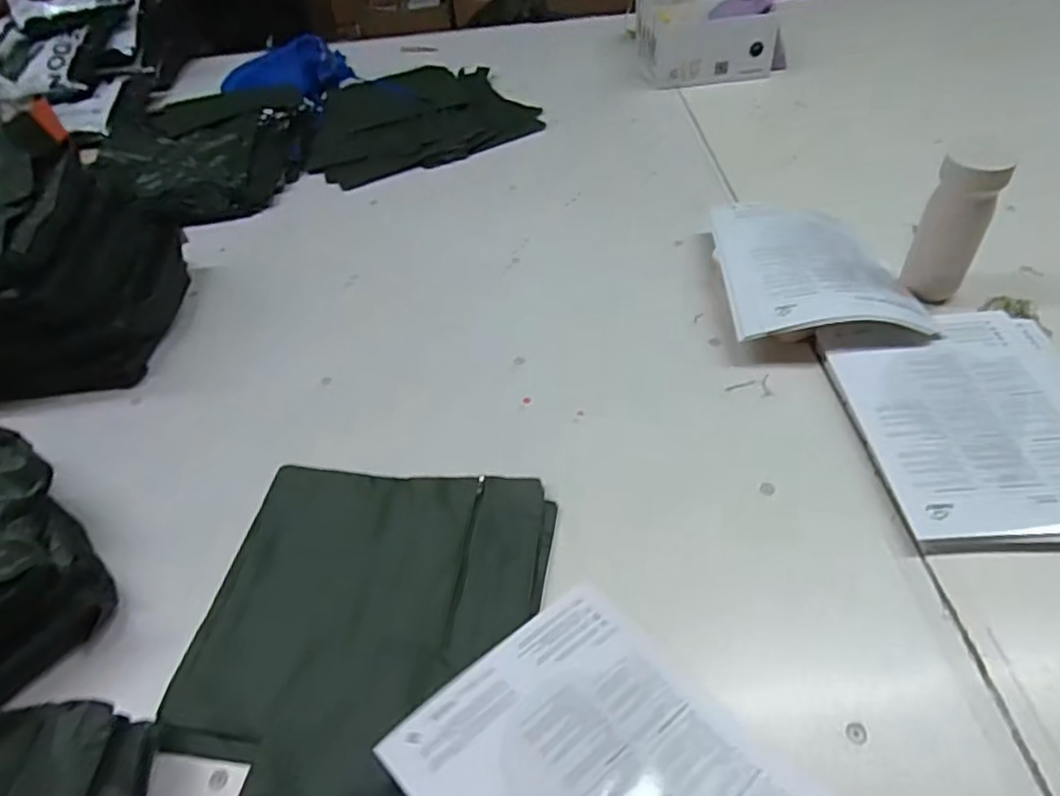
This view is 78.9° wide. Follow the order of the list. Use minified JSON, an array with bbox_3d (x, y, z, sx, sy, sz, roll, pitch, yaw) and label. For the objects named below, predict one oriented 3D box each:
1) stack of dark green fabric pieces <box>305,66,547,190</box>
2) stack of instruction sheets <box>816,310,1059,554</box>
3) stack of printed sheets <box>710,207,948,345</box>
[{"bbox_3d":[-0.228,-0.577,1.313,0.443,0.042,0.394,-13,46,-6],"label":"stack of dark green fabric pieces"},{"bbox_3d":[0.452,0.021,0.650,0.230,0.023,0.292,-2,46,5],"label":"stack of instruction sheets"},{"bbox_3d":[0.352,-0.170,0.824,0.222,0.061,0.283,-3,46,5],"label":"stack of printed sheets"}]

